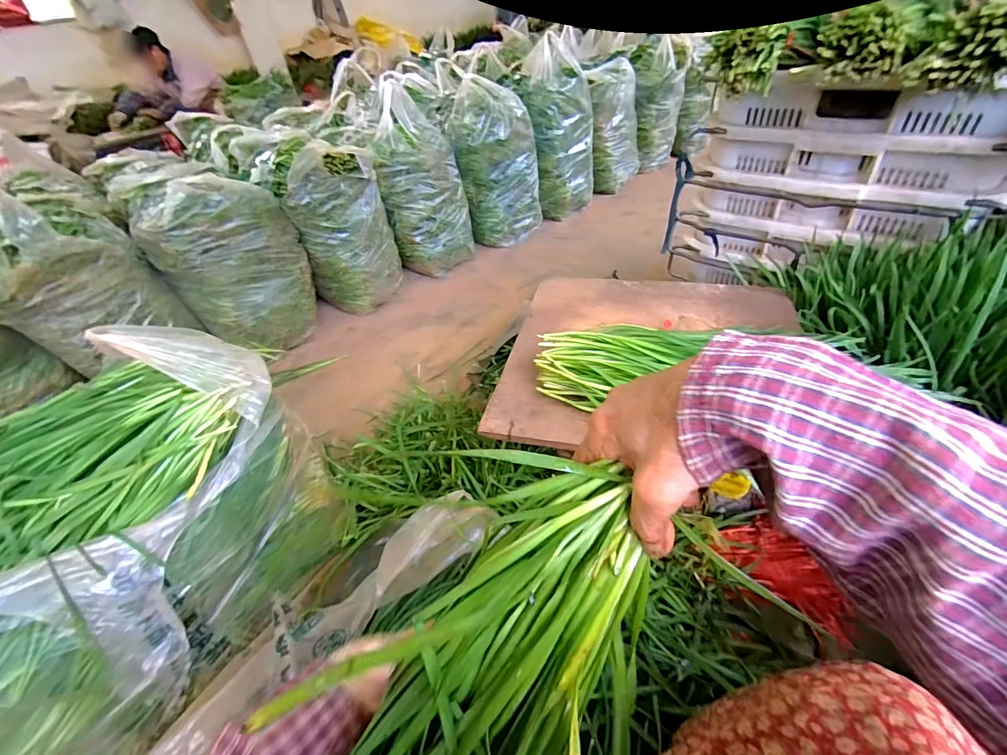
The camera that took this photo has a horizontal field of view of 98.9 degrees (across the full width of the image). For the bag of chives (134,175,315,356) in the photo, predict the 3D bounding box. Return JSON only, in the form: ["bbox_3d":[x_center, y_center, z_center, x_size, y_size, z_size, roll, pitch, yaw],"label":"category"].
[{"bbox_3d":[-0.817,-0.348,1.314,0.390,0.450,0.330,-24,45,-19],"label":"bag of chives"}]

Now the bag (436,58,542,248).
[{"bbox_3d":[-0.029,-0.843,1.731,0.330,0.554,0.321,-6,42,0],"label":"bag"}]

